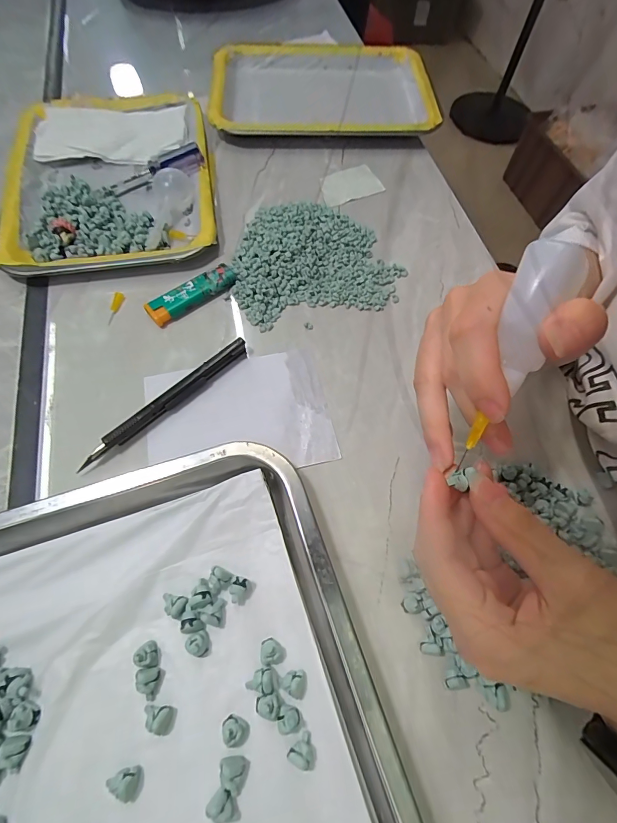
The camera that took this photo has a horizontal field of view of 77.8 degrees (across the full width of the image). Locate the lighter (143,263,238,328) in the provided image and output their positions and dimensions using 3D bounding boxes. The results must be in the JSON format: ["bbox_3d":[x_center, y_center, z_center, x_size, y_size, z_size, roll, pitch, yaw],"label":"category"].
[{"bbox_3d":[-0.100,-0.102,0.331,0.080,0.013,0.024,-36,69,-18],"label":"lighter"}]

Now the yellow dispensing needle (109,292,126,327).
[{"bbox_3d":[-0.165,-0.089,0.327,0.008,0.006,0.031,6,63,1],"label":"yellow dispensing needle"}]

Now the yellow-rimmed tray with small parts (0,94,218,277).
[{"bbox_3d":[-0.195,-0.243,0.379,0.187,0.023,0.258,-11,64,-7],"label":"yellow-rimmed tray with small parts"}]

